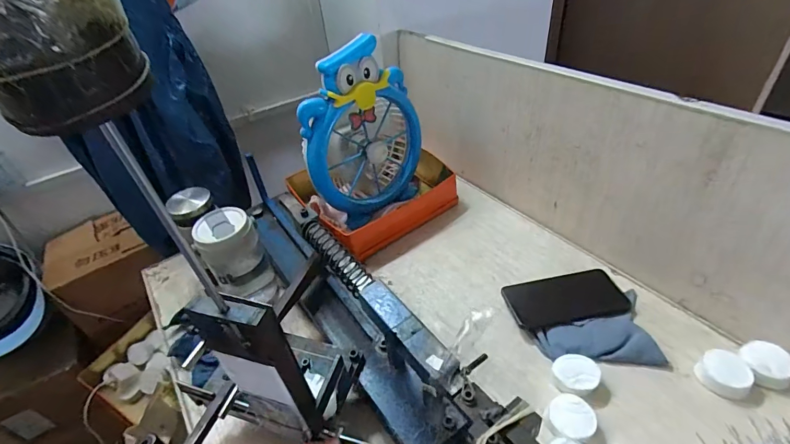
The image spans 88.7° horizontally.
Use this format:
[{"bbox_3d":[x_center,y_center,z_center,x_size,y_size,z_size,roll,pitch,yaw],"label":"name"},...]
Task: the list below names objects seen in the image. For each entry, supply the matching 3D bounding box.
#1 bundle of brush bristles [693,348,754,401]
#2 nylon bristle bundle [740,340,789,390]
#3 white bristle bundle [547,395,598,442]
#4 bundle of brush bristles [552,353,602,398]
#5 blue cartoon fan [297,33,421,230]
[{"bbox_3d":[0.377,0.175,0.462,0.056,0.021,0.049,-31,46,-25],"label":"bundle of brush bristles"},{"bbox_3d":[0.425,0.163,0.465,0.051,0.021,0.056,-4,41,4],"label":"nylon bristle bundle"},{"bbox_3d":[0.192,0.215,0.440,0.045,0.018,0.048,12,44,20],"label":"white bristle bundle"},{"bbox_3d":[0.213,0.182,0.478,0.048,0.023,0.045,-4,41,4],"label":"bundle of brush bristles"},{"bbox_3d":[-0.060,-0.153,0.704,0.214,0.289,0.105,-28,38,-26],"label":"blue cartoon fan"}]

